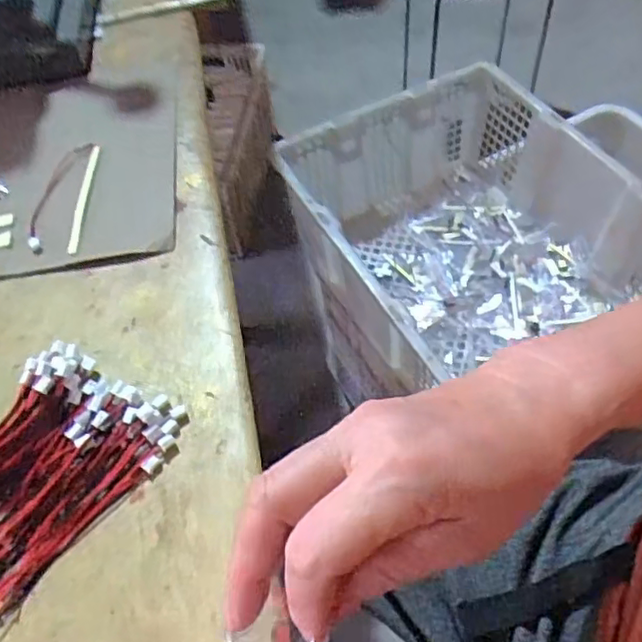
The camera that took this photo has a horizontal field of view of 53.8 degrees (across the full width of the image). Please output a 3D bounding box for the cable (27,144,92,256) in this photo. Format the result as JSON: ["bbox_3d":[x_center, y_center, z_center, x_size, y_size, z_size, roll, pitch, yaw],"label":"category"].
[{"bbox_3d":[-0.180,-0.087,0.430,0.015,0.004,0.102,3,55,6],"label":"cable"}]

